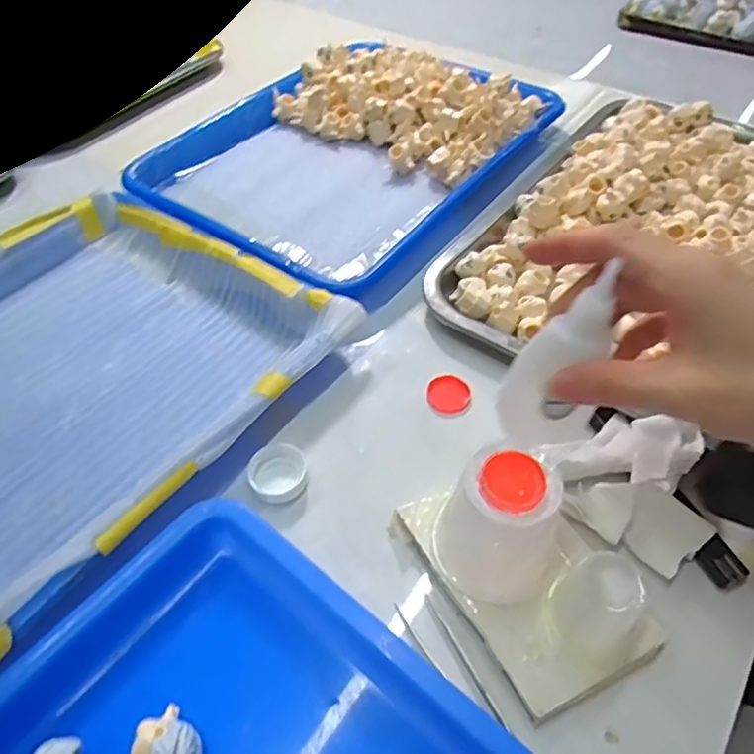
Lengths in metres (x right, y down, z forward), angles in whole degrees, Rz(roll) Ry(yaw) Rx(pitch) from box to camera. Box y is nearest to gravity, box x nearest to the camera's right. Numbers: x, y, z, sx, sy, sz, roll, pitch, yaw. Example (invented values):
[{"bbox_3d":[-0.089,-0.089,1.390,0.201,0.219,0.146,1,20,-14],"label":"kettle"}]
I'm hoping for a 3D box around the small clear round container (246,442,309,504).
[{"bbox_3d":[-0.053,0.051,0.307,0.030,0.009,0.032,-1,51,1],"label":"small clear round container"}]

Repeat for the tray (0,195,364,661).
[{"bbox_3d":[-0.208,0.015,0.323,0.257,0.045,0.334,29,58,23],"label":"tray"}]

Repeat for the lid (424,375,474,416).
[{"bbox_3d":[0.043,0.010,0.343,0.026,0.004,0.027,-1,51,1],"label":"lid"}]

